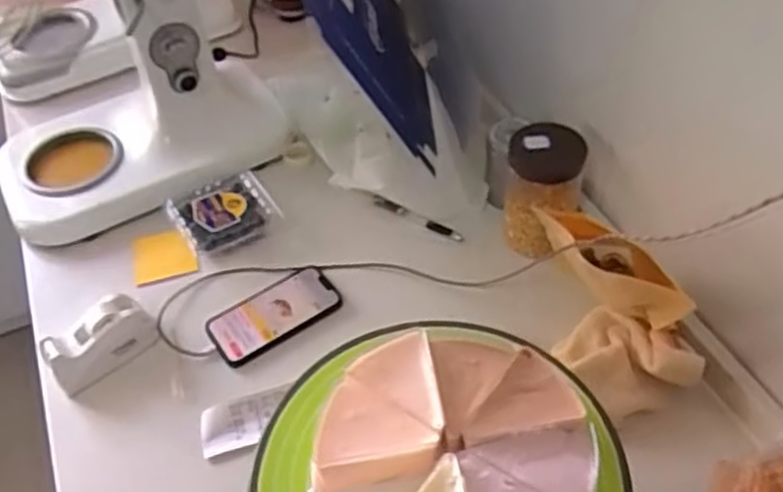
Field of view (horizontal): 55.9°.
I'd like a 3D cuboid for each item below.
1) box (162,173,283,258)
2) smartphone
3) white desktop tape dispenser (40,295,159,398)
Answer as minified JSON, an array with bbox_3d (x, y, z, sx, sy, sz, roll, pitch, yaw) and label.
[{"bbox_3d":[-0.210,-0.039,0.934,0.115,0.039,0.112,-27,52,-18],"label":"box"},{"bbox_3d":[-0.133,0.076,0.843,0.148,0.006,0.075,-29,52,-20],"label":"smartphone"},{"bbox_3d":[-0.315,0.103,0.797,0.109,0.061,0.053,-35,54,-24],"label":"white desktop tape dispenser"}]

